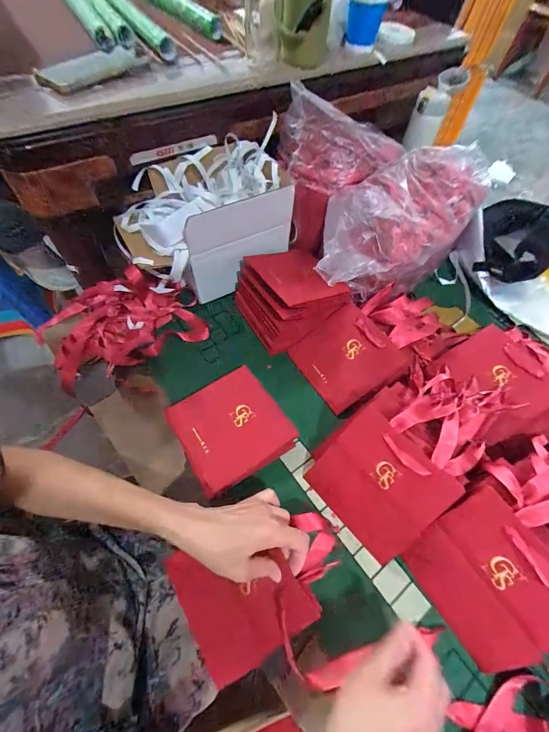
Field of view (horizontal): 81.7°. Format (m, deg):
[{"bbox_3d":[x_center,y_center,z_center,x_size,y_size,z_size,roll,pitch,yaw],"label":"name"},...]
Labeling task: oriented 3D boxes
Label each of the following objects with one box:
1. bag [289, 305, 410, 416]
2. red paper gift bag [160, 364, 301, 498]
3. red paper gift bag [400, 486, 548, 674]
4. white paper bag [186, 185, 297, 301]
[{"bbox_3d":[0.116,-0.012,0.512,0.138,0.016,0.138,-40,72,9],"label":"bag"},{"bbox_3d":[-0.064,0.090,0.460,0.141,0.032,0.140,-29,65,-19],"label":"red paper gift bag"},{"bbox_3d":[0.232,0.233,0.343,0.138,0.011,0.141,-48,62,21],"label":"red paper gift bag"},{"bbox_3d":[-0.053,-0.203,0.541,0.184,0.169,0.022,-21,63,-15],"label":"white paper bag"}]

